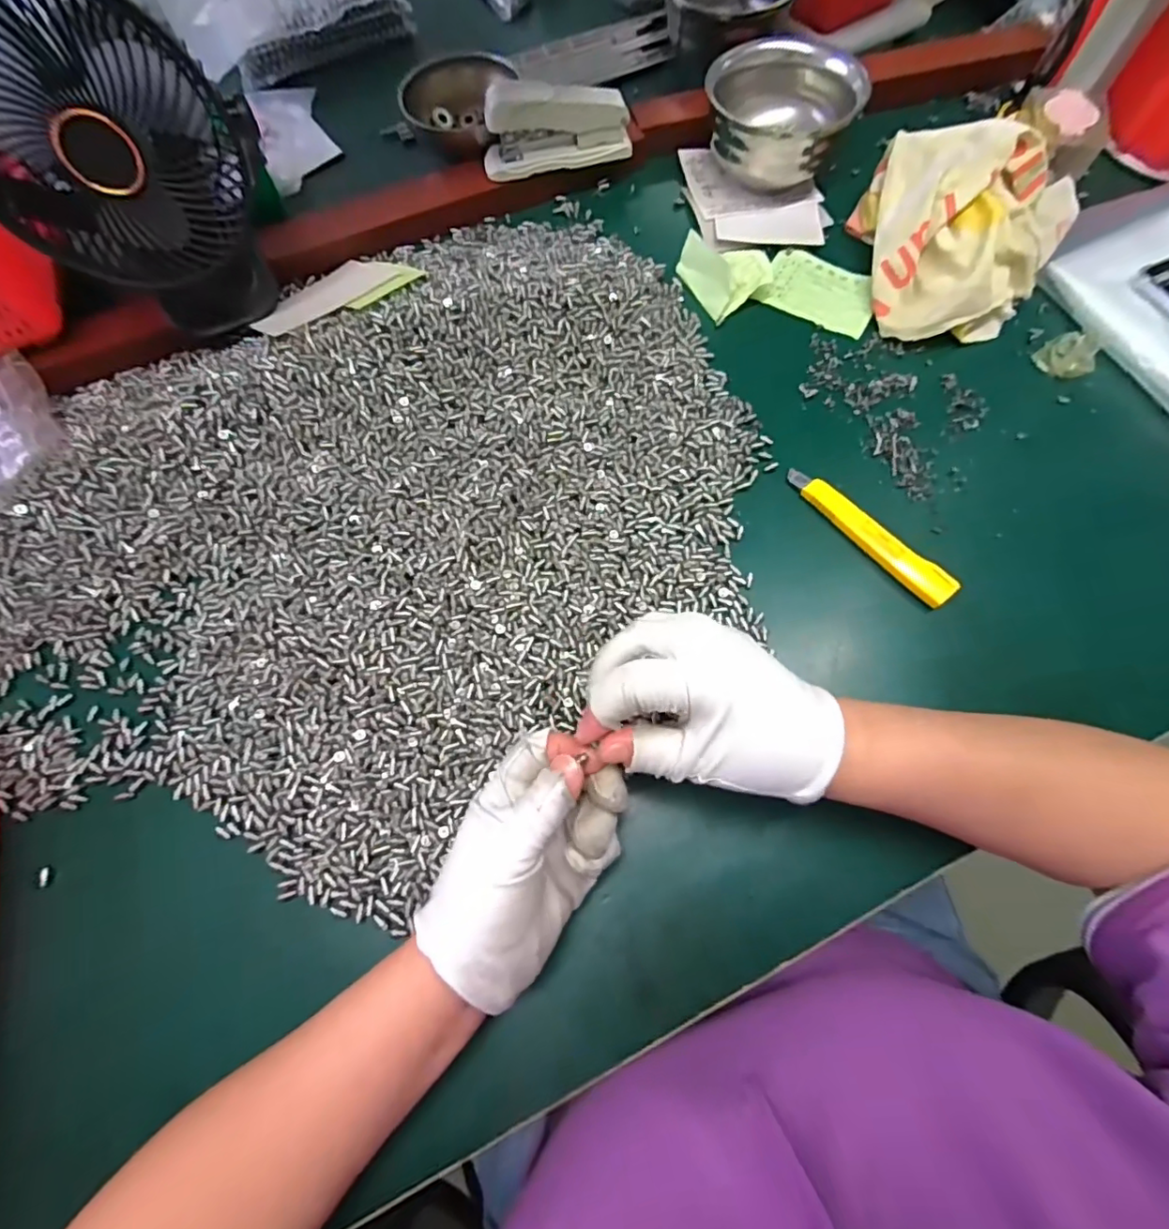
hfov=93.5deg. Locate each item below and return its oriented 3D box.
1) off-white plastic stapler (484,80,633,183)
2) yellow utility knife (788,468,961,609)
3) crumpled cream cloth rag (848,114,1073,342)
[{"bbox_3d":[-0.023,-0.408,0.459,0.120,0.050,0.033,-15,74,-7],"label":"off-white plastic stapler"},{"bbox_3d":[0.188,-0.054,0.368,0.022,0.020,0.126,-41,74,-12],"label":"yellow utility knife"},{"bbox_3d":[0.285,-0.286,0.414,0.152,0.078,0.155,21,72,9],"label":"crumpled cream cloth rag"}]

